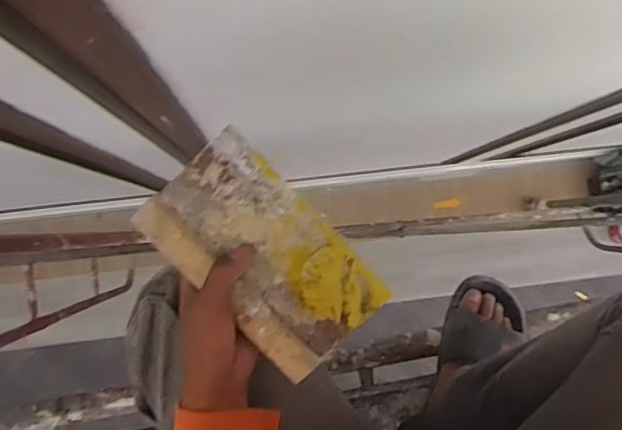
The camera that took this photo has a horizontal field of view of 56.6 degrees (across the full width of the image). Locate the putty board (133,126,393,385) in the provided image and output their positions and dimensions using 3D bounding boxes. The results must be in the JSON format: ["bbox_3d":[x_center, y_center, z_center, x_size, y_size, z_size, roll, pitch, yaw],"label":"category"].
[{"bbox_3d":[-0.040,0.037,0.487,0.113,0.028,0.195,-45,92,-4],"label":"putty board"}]

